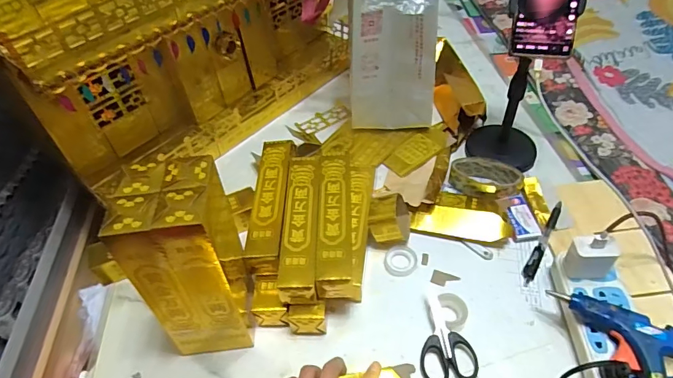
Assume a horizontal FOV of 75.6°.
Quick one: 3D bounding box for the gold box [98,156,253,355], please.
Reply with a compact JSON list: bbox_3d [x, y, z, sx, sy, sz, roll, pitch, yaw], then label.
[{"bbox_3d":[-0.153,0.082,0.469,0.089,0.234,0.091,-6,47,-1],"label":"gold box"}]

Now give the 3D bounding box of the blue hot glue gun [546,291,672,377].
[{"bbox_3d":[0.282,0.169,0.442,0.124,0.025,0.107,20,52,21],"label":"blue hot glue gun"}]

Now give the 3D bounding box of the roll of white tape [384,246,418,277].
[{"bbox_3d":[0.087,0.097,0.585,0.042,0.012,0.044,-2,47,3],"label":"roll of white tape"}]

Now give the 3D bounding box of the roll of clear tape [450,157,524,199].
[{"bbox_3d":[0.226,-0.015,0.657,0.103,0.031,0.058,14,50,17],"label":"roll of clear tape"}]

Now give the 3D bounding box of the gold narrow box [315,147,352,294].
[{"bbox_3d":[-0.001,0.037,0.561,0.041,0.044,0.204,-1,47,4],"label":"gold narrow box"}]

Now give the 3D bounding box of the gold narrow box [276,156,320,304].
[{"bbox_3d":[-0.043,0.044,0.557,0.043,0.044,0.204,-1,47,4],"label":"gold narrow box"}]

